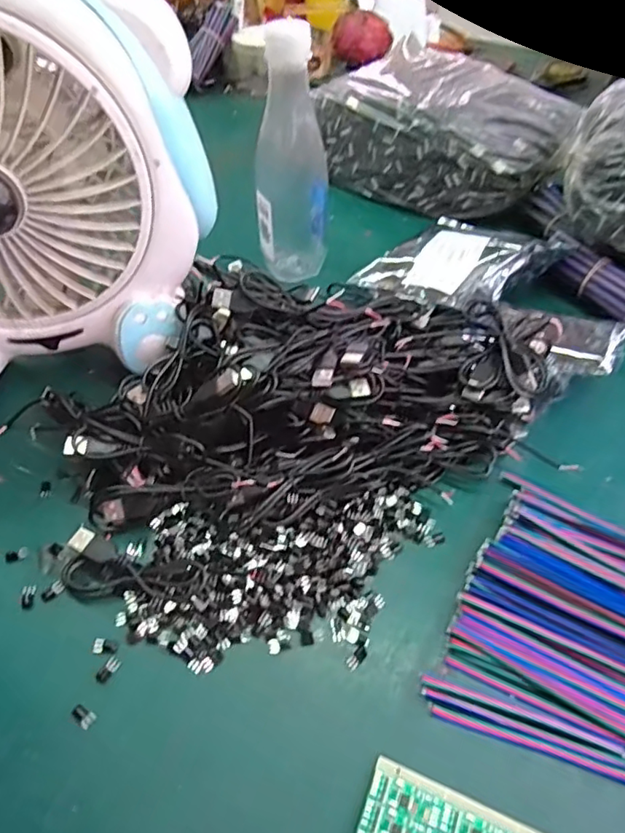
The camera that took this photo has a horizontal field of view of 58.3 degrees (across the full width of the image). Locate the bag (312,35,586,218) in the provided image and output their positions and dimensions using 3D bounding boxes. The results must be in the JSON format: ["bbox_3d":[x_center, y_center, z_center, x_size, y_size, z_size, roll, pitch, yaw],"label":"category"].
[{"bbox_3d":[0.141,-0.319,0.610,0.267,0.096,0.188,28,55,22],"label":"bag"}]

